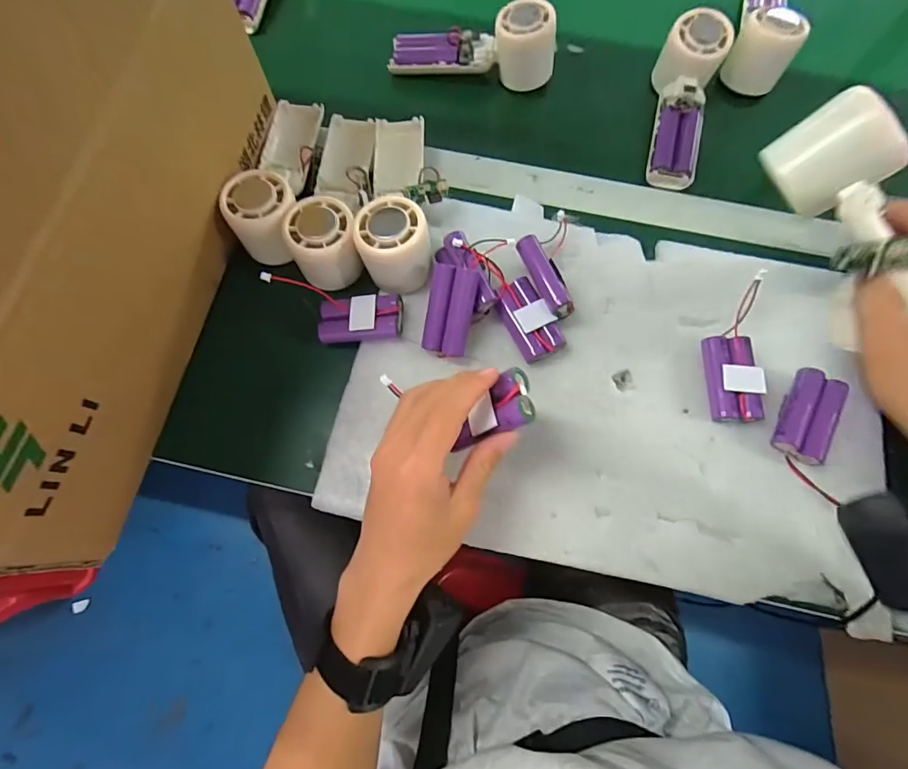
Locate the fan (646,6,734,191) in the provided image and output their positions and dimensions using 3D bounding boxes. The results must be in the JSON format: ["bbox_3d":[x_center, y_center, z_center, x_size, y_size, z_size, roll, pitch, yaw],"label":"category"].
[{"bbox_3d":[0.220,-0.267,0.435,0.050,0.048,0.164,11,88,2],"label":"fan"}]

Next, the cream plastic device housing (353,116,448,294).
[{"bbox_3d":[-0.041,-0.161,0.372,0.063,0.046,0.164,3,72,0],"label":"cream plastic device housing"}]

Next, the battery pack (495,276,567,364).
[{"bbox_3d":[0.059,-0.052,0.358,0.035,0.022,0.065,-27,74,-9],"label":"battery pack"}]

